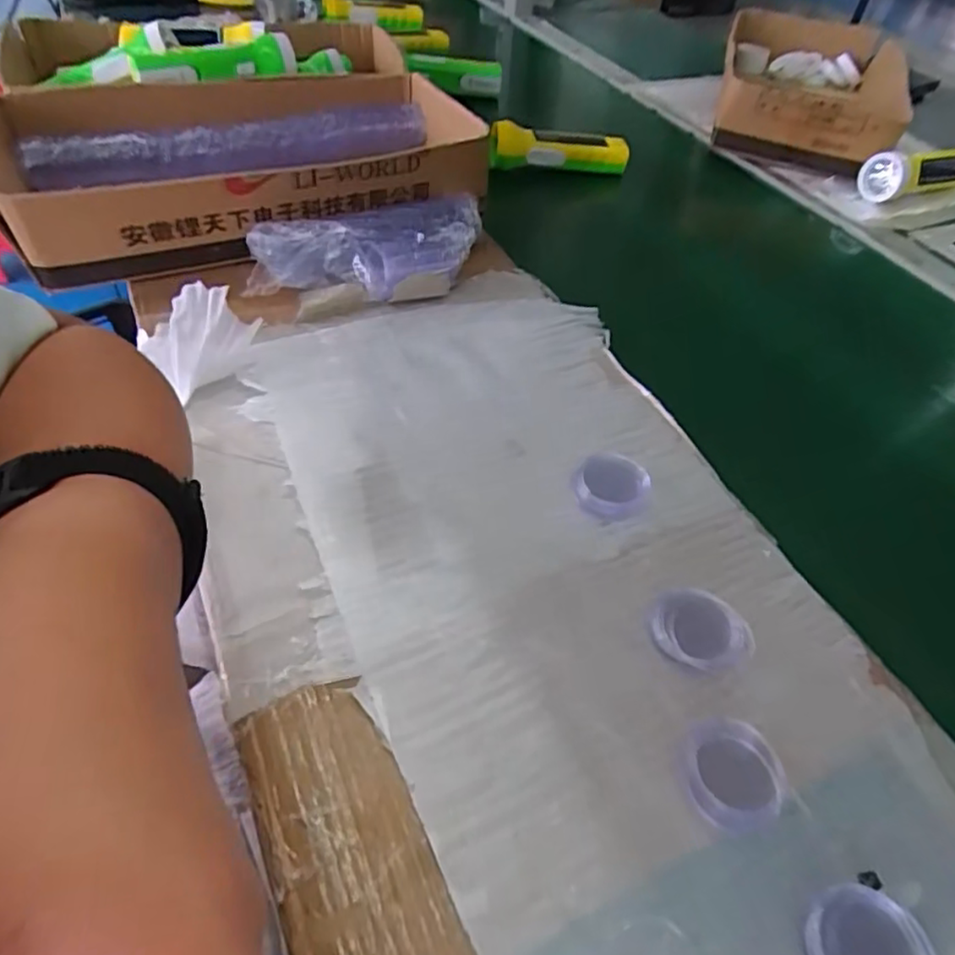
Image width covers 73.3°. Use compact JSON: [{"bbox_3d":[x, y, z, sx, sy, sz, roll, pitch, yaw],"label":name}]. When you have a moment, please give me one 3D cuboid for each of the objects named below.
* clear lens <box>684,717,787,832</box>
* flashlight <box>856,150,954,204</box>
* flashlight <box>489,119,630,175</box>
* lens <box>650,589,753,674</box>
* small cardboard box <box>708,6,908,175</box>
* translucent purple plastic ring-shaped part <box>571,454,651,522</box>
[{"bbox_3d":[0.124,0.143,0.309,0.044,0.014,0.046,2,50,-3],"label":"clear lens"},{"bbox_3d":[0.529,-0.364,0.760,0.168,0.046,0.044,-17,54,-18],"label":"flashlight"},{"bbox_3d":[0.095,-0.385,0.754,0.162,0.043,0.039,-2,51,-7],"label":"flashlight"},{"bbox_3d":[0.124,0.085,0.357,0.043,0.015,0.052,-34,60,-28],"label":"lens"},{"bbox_3d":[0.462,-0.548,0.885,0.240,0.080,0.439,18,51,10],"label":"small cardboard box"},{"bbox_3d":[0.088,0.005,0.427,0.048,0.014,0.046,2,50,-3],"label":"translucent purple plastic ring-shaped part"}]

